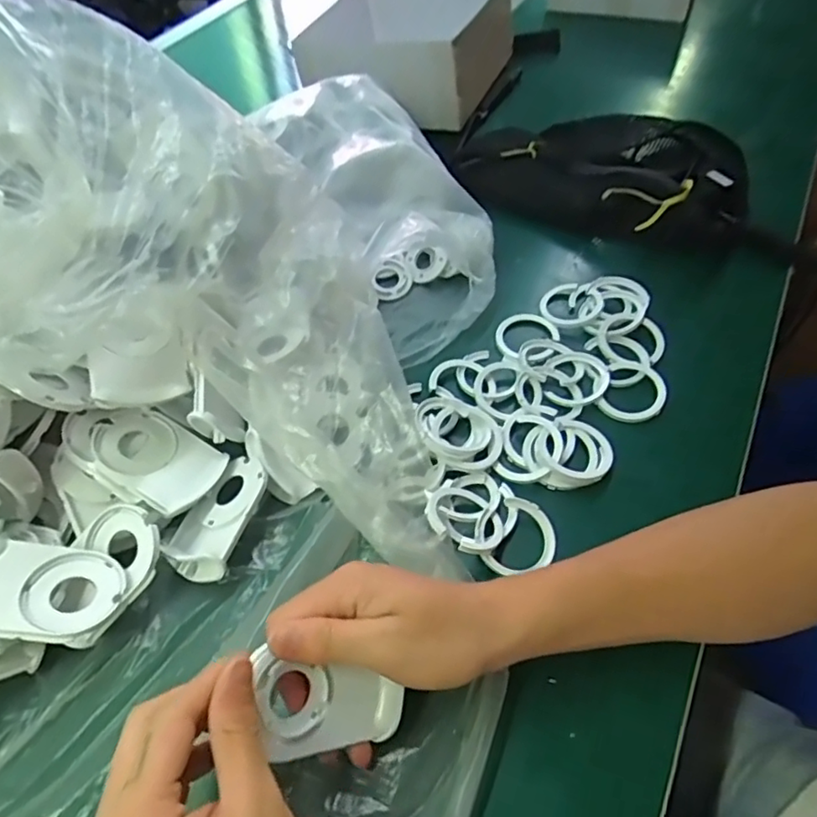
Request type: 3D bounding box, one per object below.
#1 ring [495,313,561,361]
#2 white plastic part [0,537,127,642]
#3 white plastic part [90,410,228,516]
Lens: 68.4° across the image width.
[{"bbox_3d":[0.098,-0.058,0.489,0.050,0.005,0.049,-2,52,3],"label":"ring"},{"bbox_3d":[-0.208,0.103,0.339,0.082,0.015,0.057,13,38,-14],"label":"white plastic part"},{"bbox_3d":[-0.167,0.032,0.397,0.085,0.013,0.056,29,47,8],"label":"white plastic part"}]

